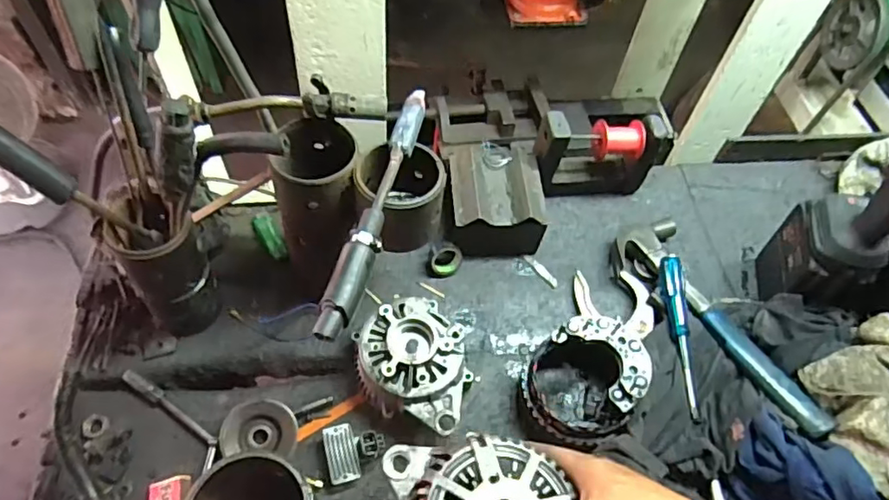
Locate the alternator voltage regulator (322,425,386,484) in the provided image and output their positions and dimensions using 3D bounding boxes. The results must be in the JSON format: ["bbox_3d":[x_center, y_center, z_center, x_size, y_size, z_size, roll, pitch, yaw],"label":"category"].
[{"bbox_3d":[-0.097,0.217,0.635,0.062,0.022,0.057,-10,57,-12],"label":"alternator voltage regulator"}]

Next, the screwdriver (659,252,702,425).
[{"bbox_3d":[0.283,0.100,0.702,0.028,0.036,0.199,6,55,-1],"label":"screwdriver"}]

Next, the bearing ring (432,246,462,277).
[{"bbox_3d":[0.001,0.013,0.766,0.040,0.038,0.029,-19,59,-17],"label":"bearing ring"}]

